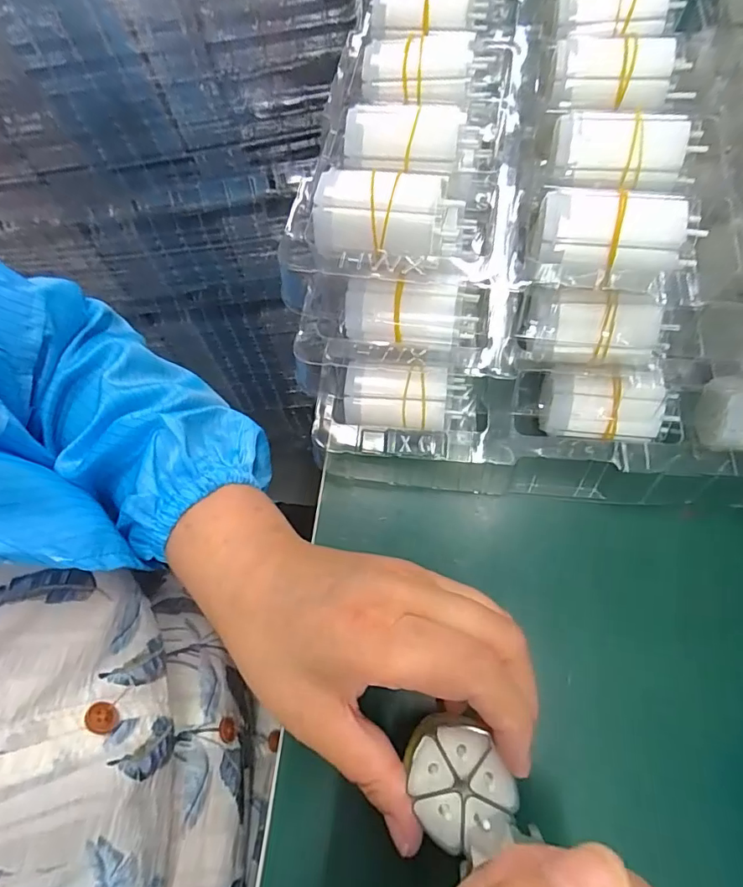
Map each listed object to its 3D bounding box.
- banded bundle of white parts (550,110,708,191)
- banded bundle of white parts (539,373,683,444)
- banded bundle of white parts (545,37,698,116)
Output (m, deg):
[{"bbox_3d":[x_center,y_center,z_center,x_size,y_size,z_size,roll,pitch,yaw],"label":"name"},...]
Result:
[{"bbox_3d":[0.115,-0.133,0.227,0.064,0.023,0.023,5,67,6],"label":"banded bundle of white parts"},{"bbox_3d":[0.119,-0.018,0.261,0.065,0.035,0.028,5,67,6],"label":"banded bundle of white parts"},{"bbox_3d":[0.124,-0.185,0.251,0.065,0.023,0.025,3,67,5],"label":"banded bundle of white parts"}]

